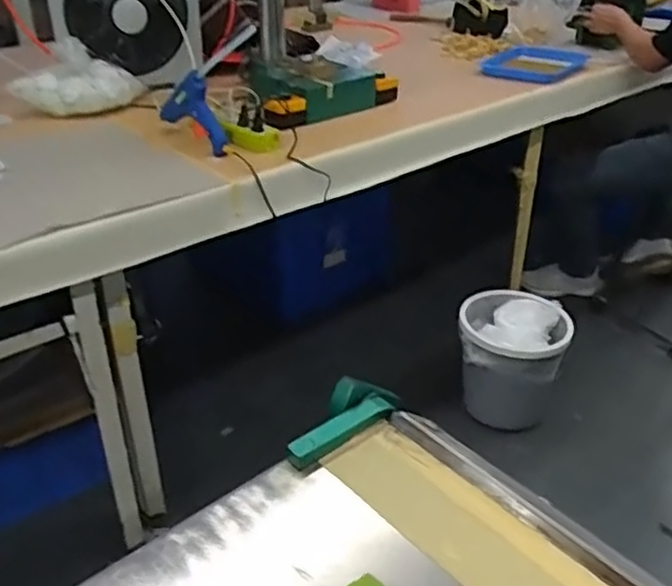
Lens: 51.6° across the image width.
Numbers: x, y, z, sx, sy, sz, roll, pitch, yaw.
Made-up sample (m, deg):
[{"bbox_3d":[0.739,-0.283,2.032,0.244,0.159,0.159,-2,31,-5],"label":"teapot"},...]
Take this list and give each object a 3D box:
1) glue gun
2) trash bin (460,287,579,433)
[{"bbox_3d":[-0.278,-0.356,1.335,0.039,0.130,0.191,-24,40,-33],"label":"glue gun"},{"bbox_3d":[0.442,0.181,1.783,0.270,0.261,0.295,9,34,14],"label":"trash bin"}]

